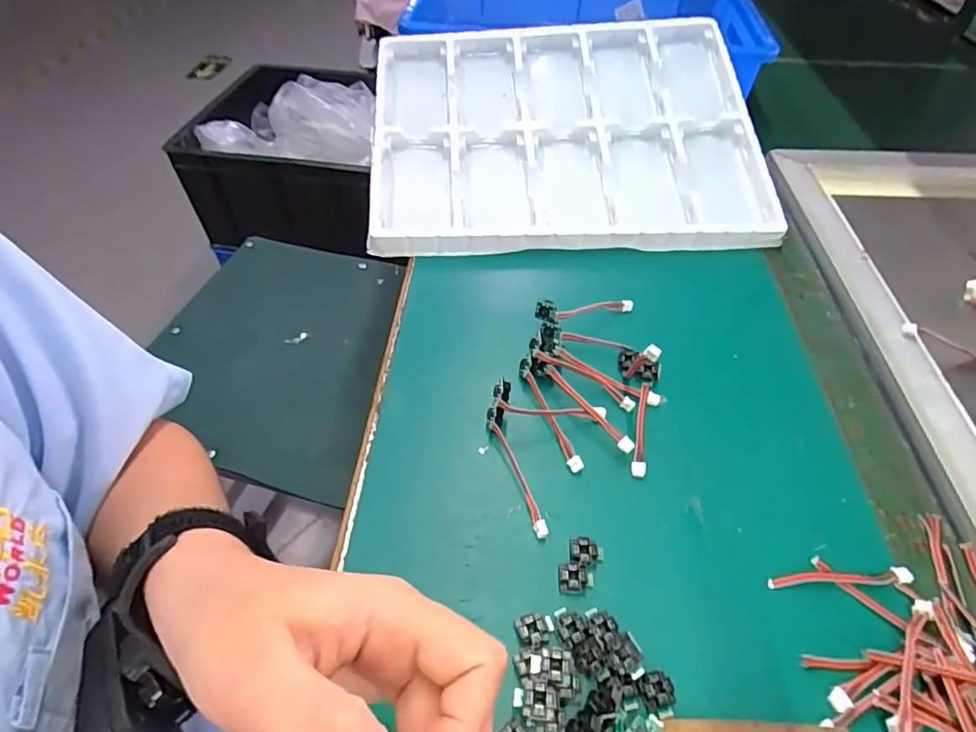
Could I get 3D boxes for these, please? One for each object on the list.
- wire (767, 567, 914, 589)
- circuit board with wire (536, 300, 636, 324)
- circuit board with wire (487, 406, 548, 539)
[{"bbox_3d":[0.190,0.115,0.295,0.077,0.004,0.009,-1,49,-4],"label":"wire"},{"bbox_3d":[0.075,-0.043,0.413,0.082,0.014,0.016,-9,48,-27],"label":"circuit board with wire"},{"bbox_3d":[0.016,0.061,0.327,0.009,0.016,0.085,-12,50,-13],"label":"circuit board with wire"}]

